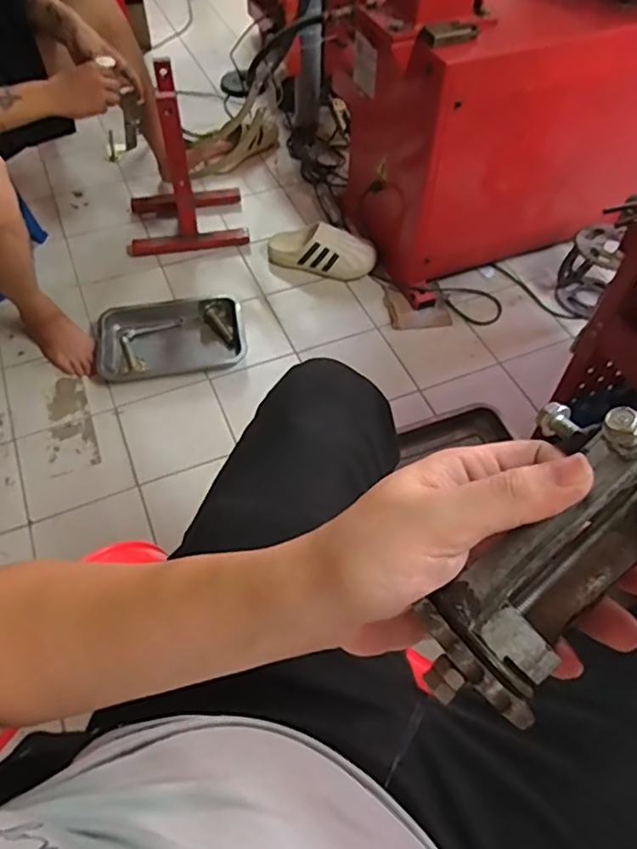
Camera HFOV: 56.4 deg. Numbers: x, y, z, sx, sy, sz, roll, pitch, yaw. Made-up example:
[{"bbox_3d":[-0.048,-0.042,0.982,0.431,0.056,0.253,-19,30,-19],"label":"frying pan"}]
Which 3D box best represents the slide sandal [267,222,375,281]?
[{"bbox_3d":[0.003,-0.419,1.430,0.265,0.094,0.091,18,57,12],"label":"slide sandal"}]

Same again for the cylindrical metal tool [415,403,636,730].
[{"bbox_3d":[0.101,0.028,0.216,0.174,0.065,0.069,-42,64,-4],"label":"cylindrical metal tool"}]

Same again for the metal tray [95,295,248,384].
[{"bbox_3d":[-0.327,-0.196,1.318,0.319,0.035,0.204,-8,56,-7],"label":"metal tray"}]

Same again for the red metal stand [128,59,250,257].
[{"bbox_3d":[-0.340,-0.622,1.417,0.293,0.361,0.207,-11,56,-8],"label":"red metal stand"}]

